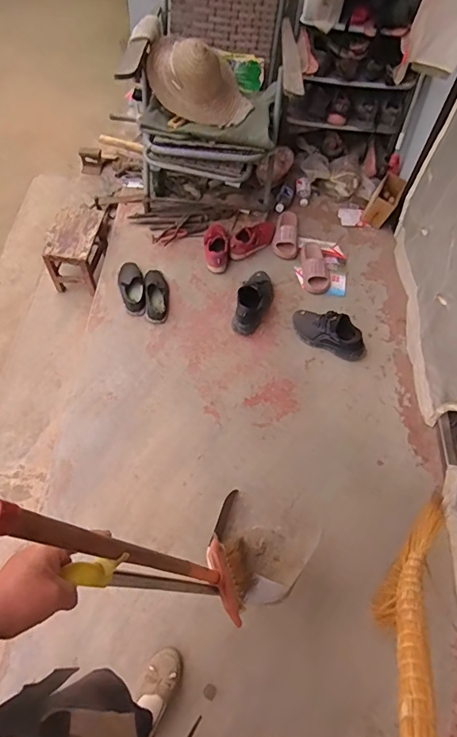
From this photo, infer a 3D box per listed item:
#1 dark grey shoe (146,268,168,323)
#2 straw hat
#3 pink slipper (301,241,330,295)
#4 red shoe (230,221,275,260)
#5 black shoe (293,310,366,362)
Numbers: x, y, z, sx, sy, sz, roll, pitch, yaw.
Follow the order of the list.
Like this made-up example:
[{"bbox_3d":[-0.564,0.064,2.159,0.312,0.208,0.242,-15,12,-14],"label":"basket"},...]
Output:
[{"bbox_3d":[-0.260,-0.277,1.690,0.091,0.055,0.239,-2,59,-4],"label":"dark grey shoe"},{"bbox_3d":[-0.106,-1.044,1.660,0.378,0.238,0.211,1,59,-3],"label":"straw hat"},{"bbox_3d":[0.344,-0.410,1.810,0.113,0.068,0.251,-1,59,-4],"label":"pink slipper"},{"bbox_3d":[0.103,-0.532,1.857,0.108,0.080,0.252,39,65,18],"label":"red shoe"},{"bbox_3d":[0.354,-0.129,1.614,0.284,0.132,0.098,29,62,13],"label":"black shoe"}]

